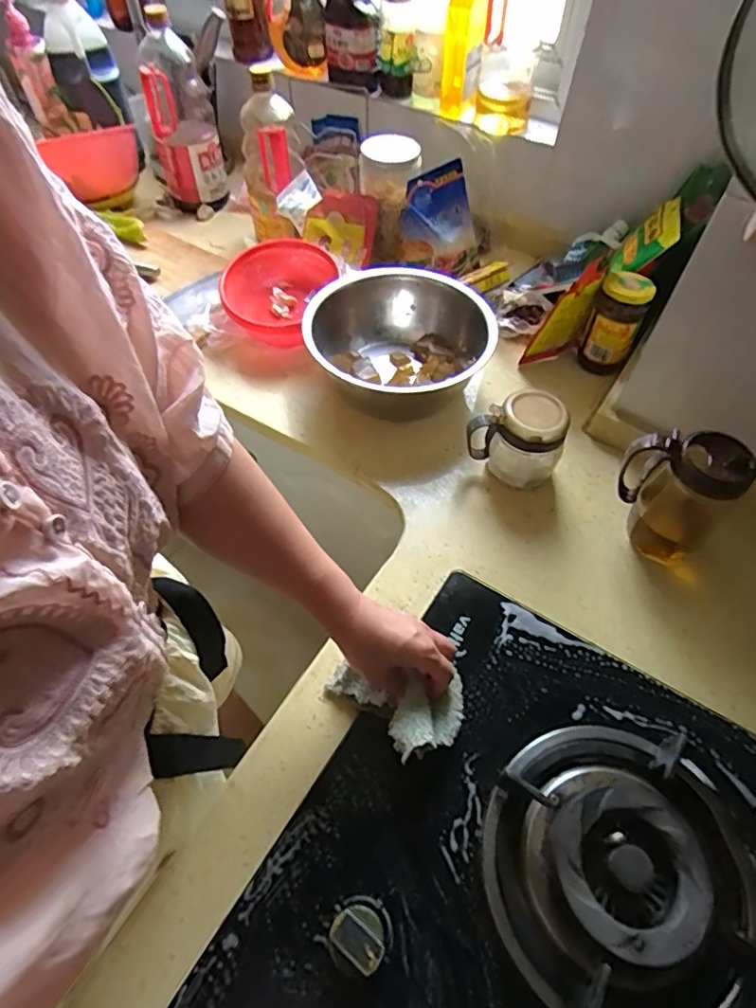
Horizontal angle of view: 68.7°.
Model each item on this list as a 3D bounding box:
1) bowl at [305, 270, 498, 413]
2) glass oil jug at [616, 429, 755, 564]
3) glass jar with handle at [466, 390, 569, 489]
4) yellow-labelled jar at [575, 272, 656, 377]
[{"bbox_3d":[0.030,-0.213,0.775,0.241,0.124,0.241,0,54,0],"label":"bowl"},{"bbox_3d":[0.327,-0.016,0.607,0.087,0.152,0.107,-35,61,-23],"label":"glass oil jug"},{"bbox_3d":[0.172,-0.077,0.679,0.105,0.107,0.071,29,59,19],"label":"glass jar with handle"},{"bbox_3d":[0.324,-0.244,0.768,0.066,0.136,0.057,24,57,16],"label":"yellow-labelled jar"}]

